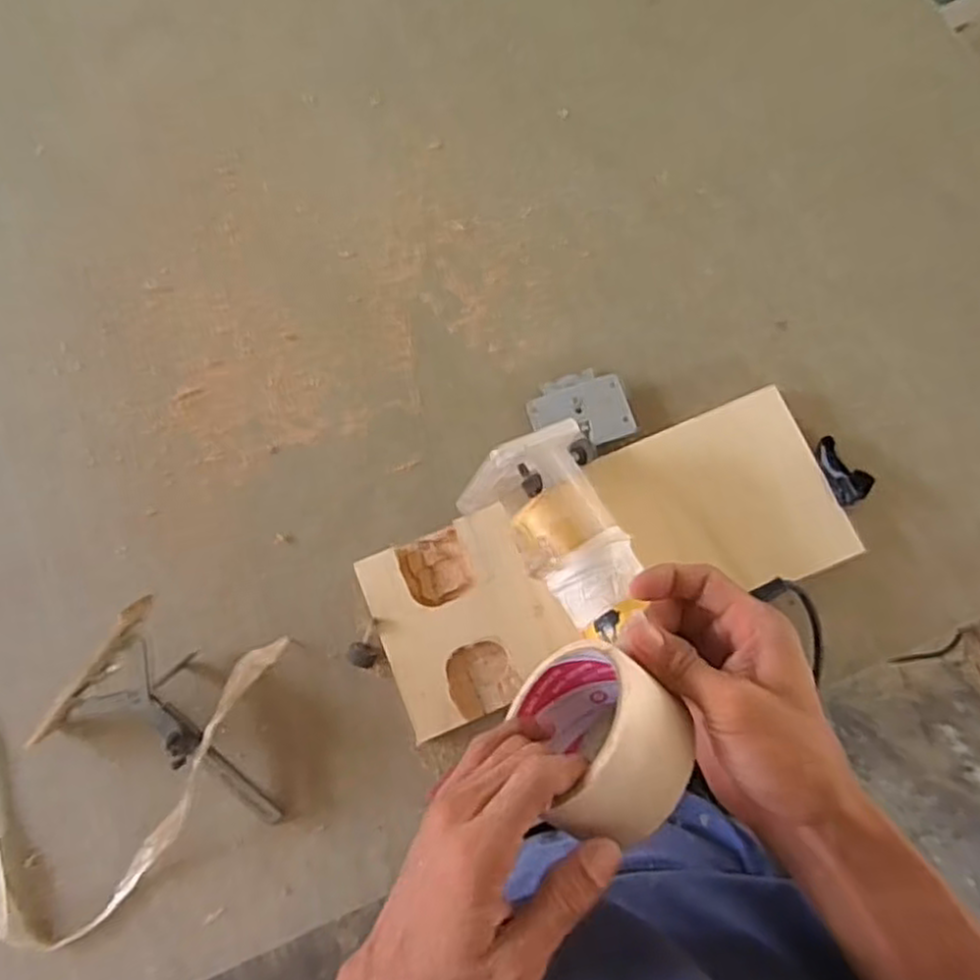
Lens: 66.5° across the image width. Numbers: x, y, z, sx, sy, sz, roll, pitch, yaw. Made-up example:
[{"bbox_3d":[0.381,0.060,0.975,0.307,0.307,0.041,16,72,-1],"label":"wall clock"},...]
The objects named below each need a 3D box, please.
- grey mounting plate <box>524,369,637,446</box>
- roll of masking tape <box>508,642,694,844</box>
[{"bbox_3d":[0.077,-0.068,0.637,0.082,0.013,0.068,-18,77,-1],"label":"grey mounting plate"},{"bbox_3d":[0.053,0.130,0.385,0.052,0.100,0.095,31,61,-22],"label":"roll of masking tape"}]

